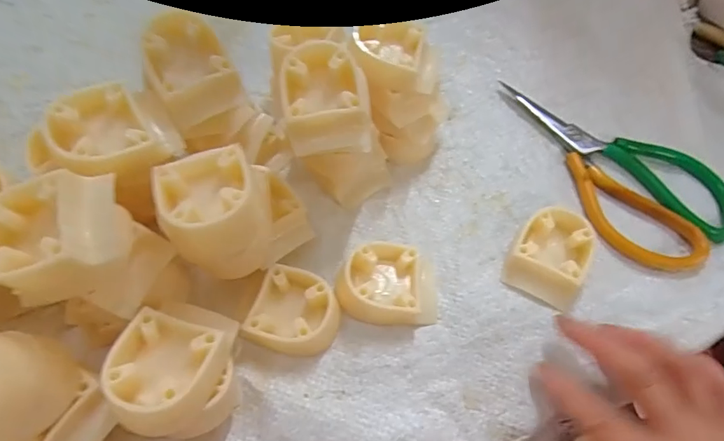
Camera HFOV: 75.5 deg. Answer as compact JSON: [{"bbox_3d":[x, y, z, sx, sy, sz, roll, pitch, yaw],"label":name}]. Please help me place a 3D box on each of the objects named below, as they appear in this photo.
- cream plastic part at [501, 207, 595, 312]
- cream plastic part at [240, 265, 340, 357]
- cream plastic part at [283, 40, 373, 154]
[{"bbox_3d":[0.123,0.022,0.304,0.046,0.022,0.058,28,62,15],"label":"cream plastic part"},{"bbox_3d":[-0.039,0.056,0.280,0.050,0.020,0.049,17,60,9],"label":"cream plastic part"},{"bbox_3d":[-0.021,-0.070,0.270,0.047,0.020,0.062,-7,90,-3],"label":"cream plastic part"}]

